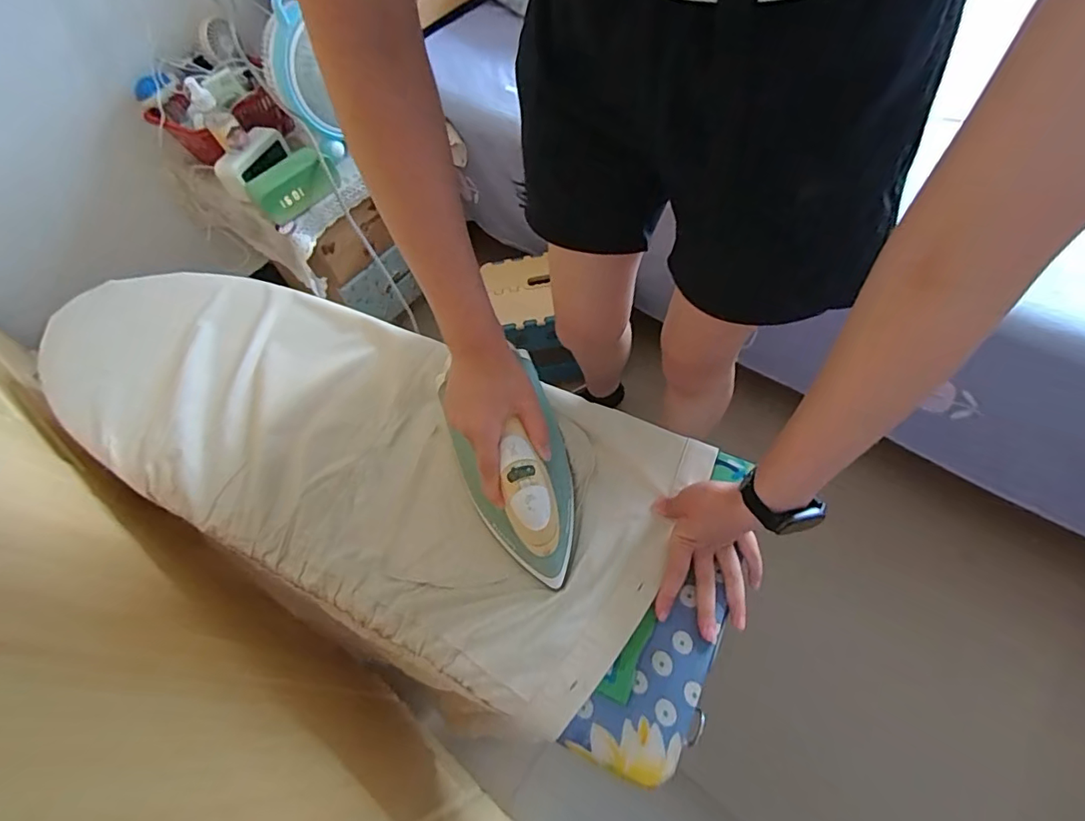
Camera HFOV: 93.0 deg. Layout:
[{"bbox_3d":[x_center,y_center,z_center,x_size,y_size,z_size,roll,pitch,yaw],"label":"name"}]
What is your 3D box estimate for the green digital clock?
[{"bbox_3d":[-0.485,-0.431,0.947,0.151,0.081,0.147,29,66,21],"label":"green digital clock"}]

